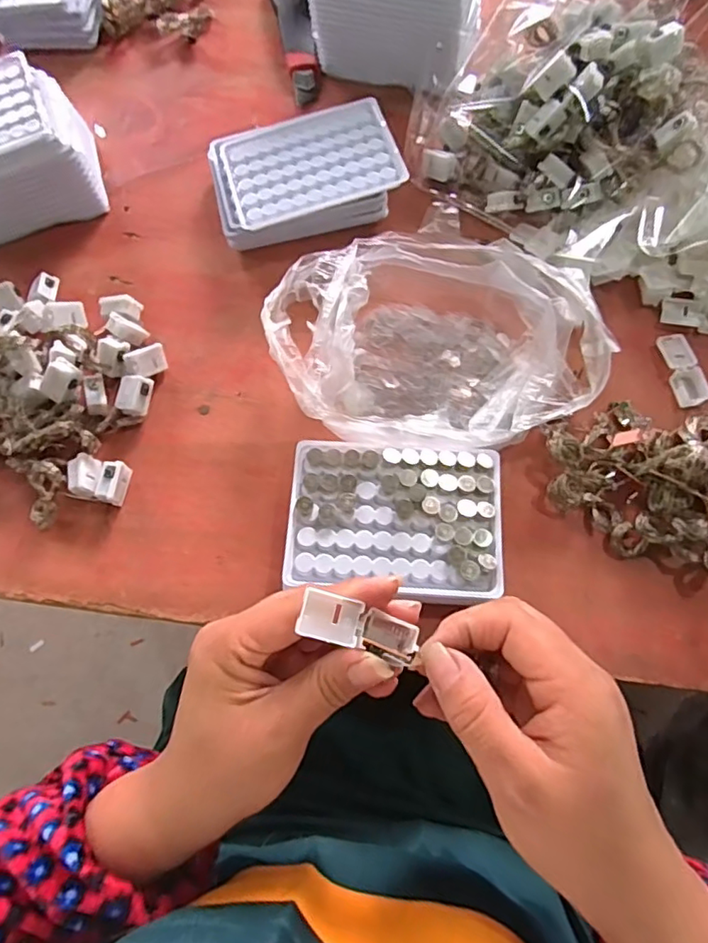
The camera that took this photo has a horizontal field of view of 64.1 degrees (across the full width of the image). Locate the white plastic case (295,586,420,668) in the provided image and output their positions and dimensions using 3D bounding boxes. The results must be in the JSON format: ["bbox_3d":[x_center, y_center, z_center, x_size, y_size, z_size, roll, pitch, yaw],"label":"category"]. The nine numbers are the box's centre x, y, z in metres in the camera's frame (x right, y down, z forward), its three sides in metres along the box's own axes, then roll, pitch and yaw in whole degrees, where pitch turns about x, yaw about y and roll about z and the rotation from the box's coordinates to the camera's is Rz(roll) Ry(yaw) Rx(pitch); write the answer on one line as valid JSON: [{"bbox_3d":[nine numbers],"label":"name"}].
[{"bbox_3d":[0.002,0.068,0.242,0.053,0.014,0.018,21,70,-22],"label":"white plastic case"}]

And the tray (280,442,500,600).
[{"bbox_3d":[0.026,0.031,0.360,0.128,0.033,0.093,4,71,4],"label":"tray"}]

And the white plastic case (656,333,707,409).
[{"bbox_3d":[0.234,-0.073,0.400,0.021,0.008,0.054,-9,70,-1],"label":"white plastic case"}]

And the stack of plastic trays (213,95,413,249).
[{"bbox_3d":[-0.038,-0.230,0.451,0.143,0.044,0.106,-17,71,-4],"label":"stack of plastic trays"}]

